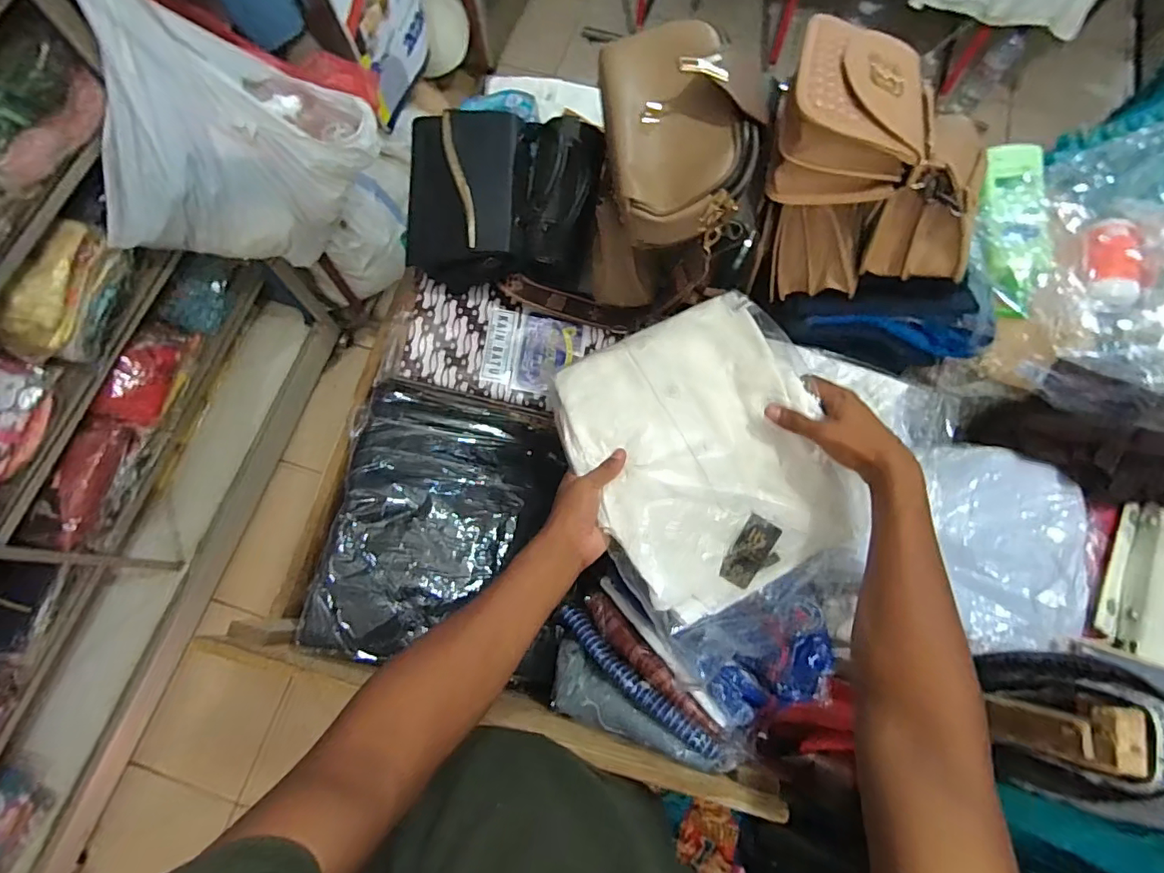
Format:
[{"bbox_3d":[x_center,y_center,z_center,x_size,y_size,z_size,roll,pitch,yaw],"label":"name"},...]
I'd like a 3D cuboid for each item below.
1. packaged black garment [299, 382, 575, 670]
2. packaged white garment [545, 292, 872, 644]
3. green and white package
[{"bbox_3d":[-0.161,0.101,0.664,0.255,0.039,0.318,14,61,-14],"label":"packaged black garment"},{"bbox_3d":[0.135,0.015,0.597,0.265,0.071,0.321,-23,78,-5],"label":"packaged white garment"},{"bbox_3d":[0.516,-0.258,0.651,0.071,0.036,0.249,12,73,3],"label":"green and white package"}]

